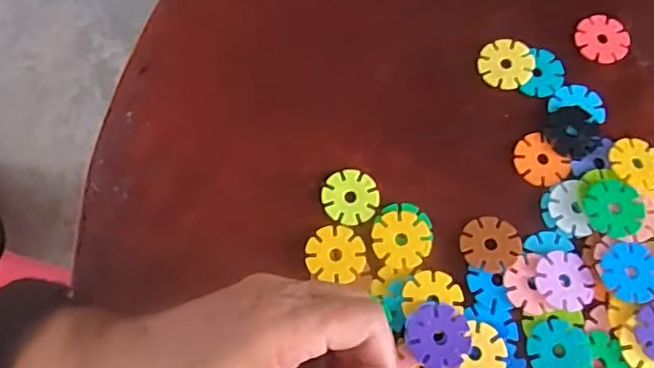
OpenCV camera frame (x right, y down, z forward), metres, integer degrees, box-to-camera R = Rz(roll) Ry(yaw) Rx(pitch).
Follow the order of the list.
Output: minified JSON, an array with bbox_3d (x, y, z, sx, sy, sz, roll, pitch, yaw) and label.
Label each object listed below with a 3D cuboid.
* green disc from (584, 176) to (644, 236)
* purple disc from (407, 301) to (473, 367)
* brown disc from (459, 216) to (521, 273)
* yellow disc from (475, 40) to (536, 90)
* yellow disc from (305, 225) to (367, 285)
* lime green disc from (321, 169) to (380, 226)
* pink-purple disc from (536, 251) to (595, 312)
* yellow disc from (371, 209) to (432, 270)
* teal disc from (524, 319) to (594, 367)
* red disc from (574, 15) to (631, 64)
[{"bbox_3d":[0.157,0.013,0.314,0.030,0.006,0.031,-10,73,-3],"label":"green disc"},{"bbox_3d":[0.057,0.078,0.292,0.032,0.004,0.032,1,74,-4],"label":"purple disc"},{"bbox_3d":[0.089,0.032,0.313,0.030,0.004,0.031,0,73,0],"label":"brown disc"},{"bbox_3d":[0.108,-0.072,0.346,0.032,0.005,0.031,0,73,0],"label":"yellow disc"},{"bbox_3d":[0.005,0.038,0.310,0.032,0.004,0.030,0,73,0],"label":"yellow disc"},{"bbox_3d":[0.013,0.007,0.321,0.029,0.004,0.030,0,73,0],"label":"lime green disc"},{"bbox_3d":[0.127,0.051,0.305,0.030,0.004,0.031,0,73,0],"label":"pink-purple disc"},{"bbox_3d":[0.041,0.030,0.313,0.031,0.004,0.030,0,73,0],"label":"yellow disc"},{"bbox_3d":[0.120,0.086,0.295,0.033,0.004,0.031,0,73,0],"label":"teal disc"},{"bbox_3d":[0.169,-0.090,0.351,0.032,0.004,0.031,0,73,0],"label":"red disc"}]

